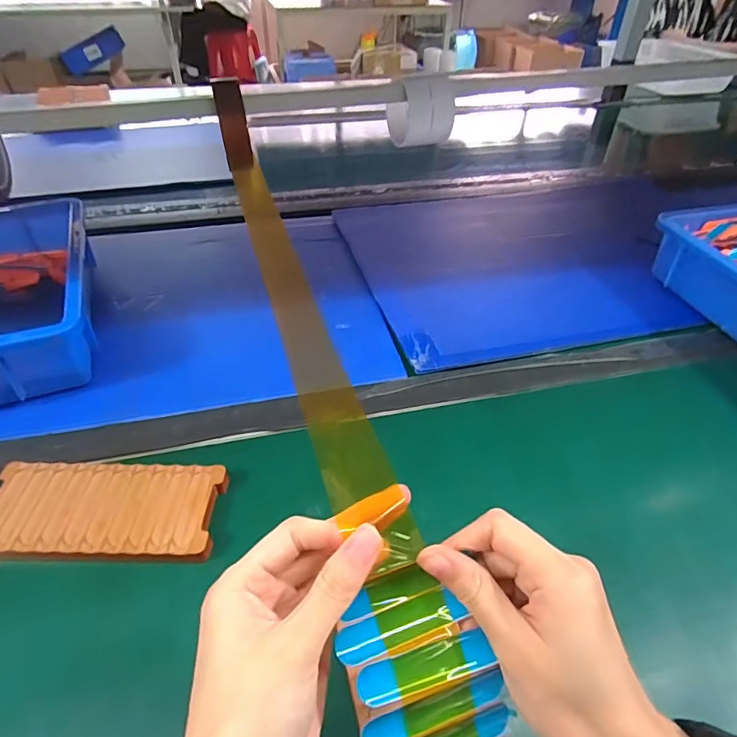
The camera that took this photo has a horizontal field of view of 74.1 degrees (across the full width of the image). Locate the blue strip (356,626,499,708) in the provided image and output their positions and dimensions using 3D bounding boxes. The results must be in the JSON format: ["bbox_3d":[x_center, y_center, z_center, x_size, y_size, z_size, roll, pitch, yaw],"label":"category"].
[{"bbox_3d":[0.023,0.117,0.191,0.054,0.004,0.015,-9,66,-17],"label":"blue strip"}]

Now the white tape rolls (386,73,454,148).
[{"bbox_3d":[0.071,-0.350,0.654,0.078,0.079,0.069,-7,43,-7],"label":"white tape rolls"}]

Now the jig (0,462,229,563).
[{"bbox_3d":[-0.202,0.109,0.373,0.172,0.014,0.077,0,42,1],"label":"jig"}]

